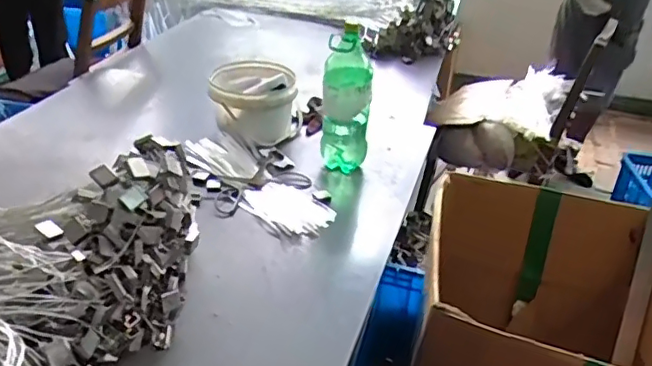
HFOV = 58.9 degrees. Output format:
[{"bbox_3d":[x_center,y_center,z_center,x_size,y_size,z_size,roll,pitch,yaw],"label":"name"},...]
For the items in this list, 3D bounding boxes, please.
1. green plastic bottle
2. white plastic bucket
[{"bbox_3d":[0.041,-0.165,1.185,0.095,0.290,0.094,0,32,-4],"label":"green plastic bottle"},{"bbox_3d":[-0.165,-0.192,1.356,0.202,0.131,0.215,2,31,-1],"label":"white plastic bucket"}]

